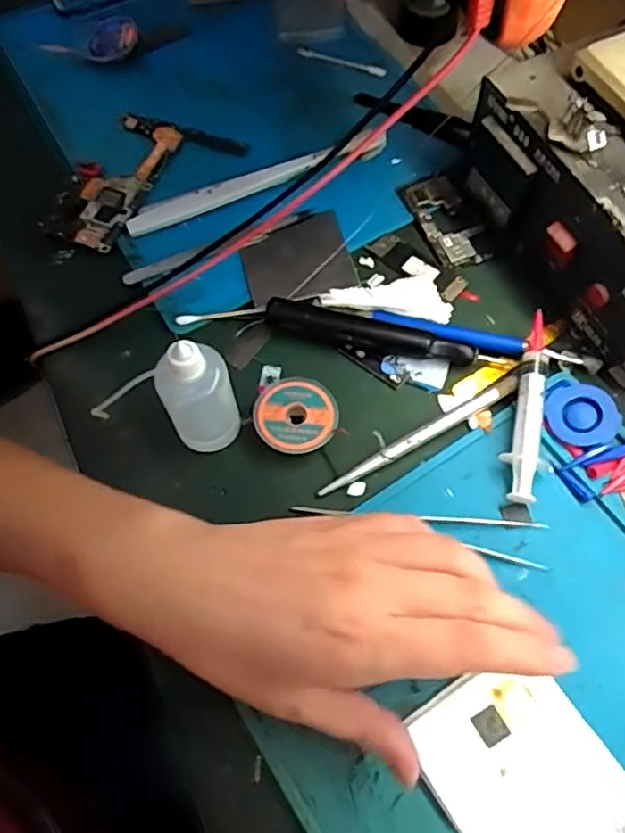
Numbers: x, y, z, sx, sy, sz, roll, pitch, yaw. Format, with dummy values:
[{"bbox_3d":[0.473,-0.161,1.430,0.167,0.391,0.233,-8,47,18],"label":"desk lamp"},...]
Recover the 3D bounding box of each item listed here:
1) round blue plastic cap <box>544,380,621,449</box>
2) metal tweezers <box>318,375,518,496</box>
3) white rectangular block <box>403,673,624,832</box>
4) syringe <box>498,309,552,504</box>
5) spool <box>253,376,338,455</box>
[{"bbox_3d":[0.145,-0.002,0.344,0.034,0.010,0.040,-19,65,-7],"label":"round blue plastic cap"},{"bbox_3d":[0.059,0.011,0.348,0.125,0.008,0.008,-27,66,-10],"label":"metal tweezers"},{"bbox_3d":[0.095,0.161,0.274,0.074,0.004,0.100,-32,67,-12],"label":"white rectangular block"},{"bbox_3d":[0.121,-0.005,0.345,0.024,0.020,0.108,12,65,8],"label":"syringe"},{"bbox_3d":[-0.009,0.000,0.354,0.044,0.011,0.045,-1,64,2],"label":"spool"}]

